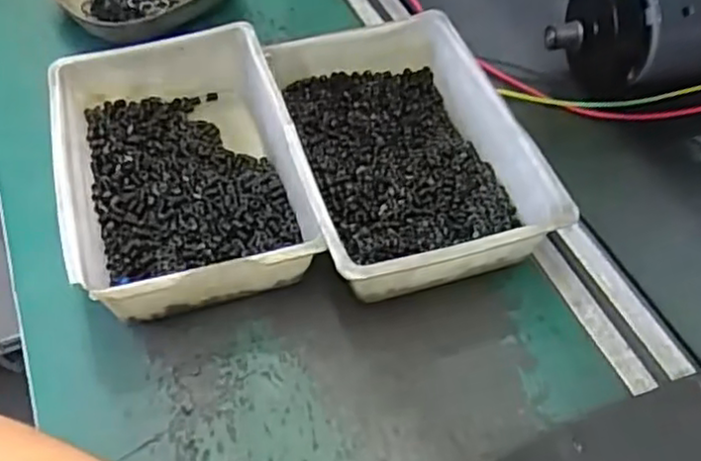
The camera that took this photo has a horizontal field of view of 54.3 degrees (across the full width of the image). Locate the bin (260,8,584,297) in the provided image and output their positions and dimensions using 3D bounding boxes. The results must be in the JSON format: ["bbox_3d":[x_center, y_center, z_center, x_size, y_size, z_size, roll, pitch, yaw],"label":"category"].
[{"bbox_3d":[0.034,-0.050,0.441,0.142,0.051,0.204,-11,54,-9],"label":"bin"}]

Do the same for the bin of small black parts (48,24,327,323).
[{"bbox_3d":[-0.108,-0.038,0.433,0.141,0.054,0.202,-14,54,-11],"label":"bin of small black parts"}]

